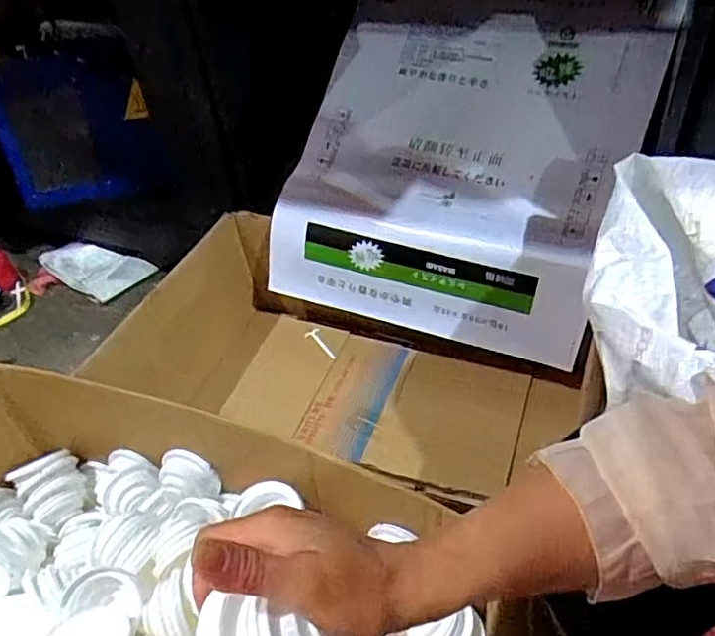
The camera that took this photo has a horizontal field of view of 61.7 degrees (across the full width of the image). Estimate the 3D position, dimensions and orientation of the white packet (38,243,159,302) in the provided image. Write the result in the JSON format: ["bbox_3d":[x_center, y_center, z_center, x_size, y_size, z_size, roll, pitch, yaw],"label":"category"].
[{"bbox_3d":[-0.638,-0.113,1.445,0.257,0.020,0.132,15,63,4],"label":"white packet"}]

